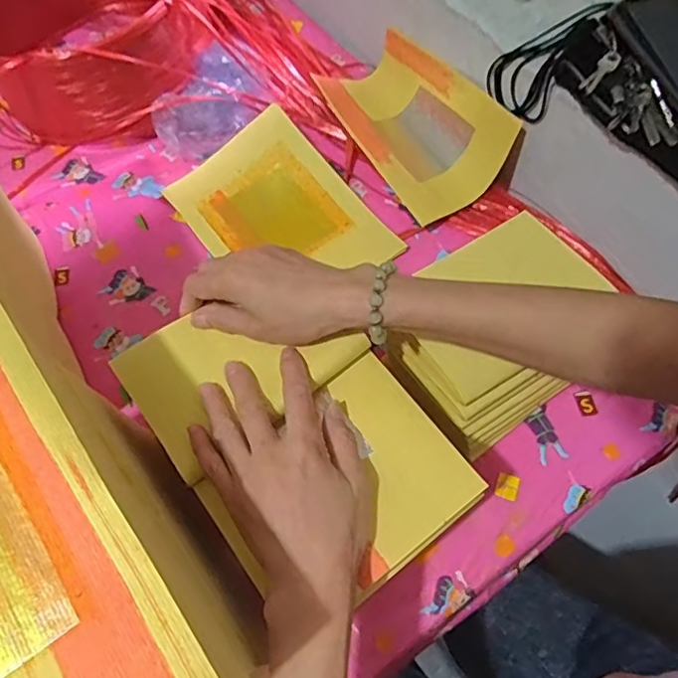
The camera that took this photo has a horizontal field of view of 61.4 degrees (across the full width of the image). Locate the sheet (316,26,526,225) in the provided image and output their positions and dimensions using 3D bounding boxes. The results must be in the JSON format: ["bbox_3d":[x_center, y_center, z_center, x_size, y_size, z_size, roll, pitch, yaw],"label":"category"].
[{"bbox_3d":[0.078,-0.245,0.622,0.122,0.055,0.239,-29,66,-12],"label":"sheet"}]

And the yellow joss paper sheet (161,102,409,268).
[{"bbox_3d":[-0.065,-0.139,0.612,0.162,0.036,0.226,-35,67,-15],"label":"yellow joss paper sheet"}]

